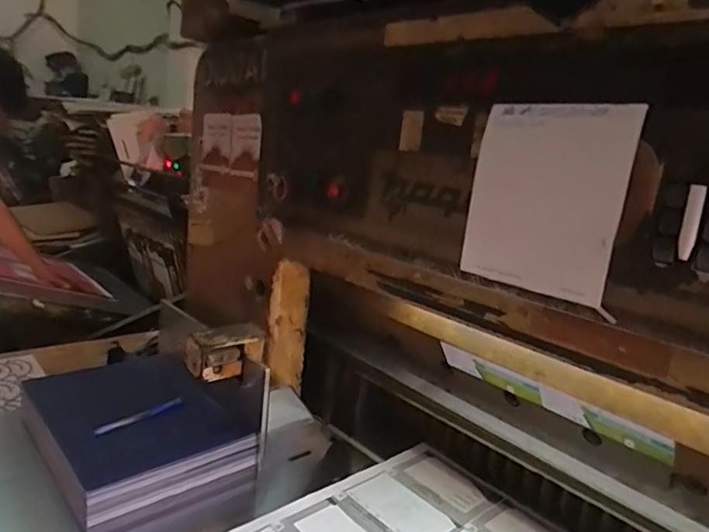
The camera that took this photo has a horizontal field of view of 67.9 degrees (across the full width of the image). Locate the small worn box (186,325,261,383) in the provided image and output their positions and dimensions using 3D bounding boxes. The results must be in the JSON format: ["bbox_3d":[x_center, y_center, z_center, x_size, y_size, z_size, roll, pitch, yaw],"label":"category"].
[{"bbox_3d":[-0.205,0.135,0.835,0.117,0.060,0.061,-1,15,-32],"label":"small worn box"}]

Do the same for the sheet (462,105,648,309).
[{"bbox_3d":[0.154,-0.054,0.431,0.014,0.146,0.125,-8,19,-43],"label":"sheet"}]

